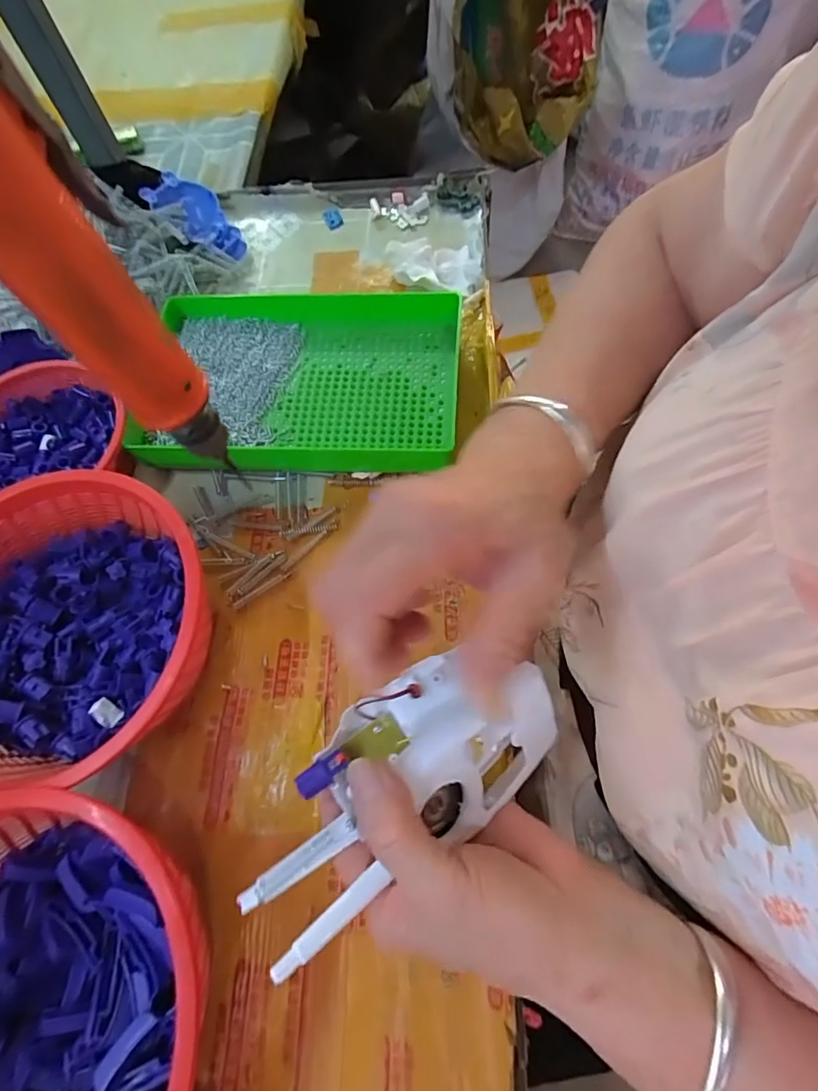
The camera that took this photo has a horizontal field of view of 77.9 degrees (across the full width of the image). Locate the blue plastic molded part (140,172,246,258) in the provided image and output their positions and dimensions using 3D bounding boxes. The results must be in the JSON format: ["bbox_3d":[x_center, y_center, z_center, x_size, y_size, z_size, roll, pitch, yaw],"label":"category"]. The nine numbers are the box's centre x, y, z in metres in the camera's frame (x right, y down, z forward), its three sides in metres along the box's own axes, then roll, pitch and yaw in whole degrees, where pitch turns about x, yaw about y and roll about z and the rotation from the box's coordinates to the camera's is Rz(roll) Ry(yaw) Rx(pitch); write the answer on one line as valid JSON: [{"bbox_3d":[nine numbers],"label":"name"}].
[{"bbox_3d":[-0.192,-0.310,0.465,0.101,0.030,0.049,40,72,-4],"label":"blue plastic molded part"}]

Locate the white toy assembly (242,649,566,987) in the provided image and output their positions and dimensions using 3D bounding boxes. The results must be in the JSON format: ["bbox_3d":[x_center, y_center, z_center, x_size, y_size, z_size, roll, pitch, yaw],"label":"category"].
[{"bbox_3d":[-0.006,0.106,0.236,0.159,0.043,0.076,-30,72,-11],"label":"white toy assembly"}]

